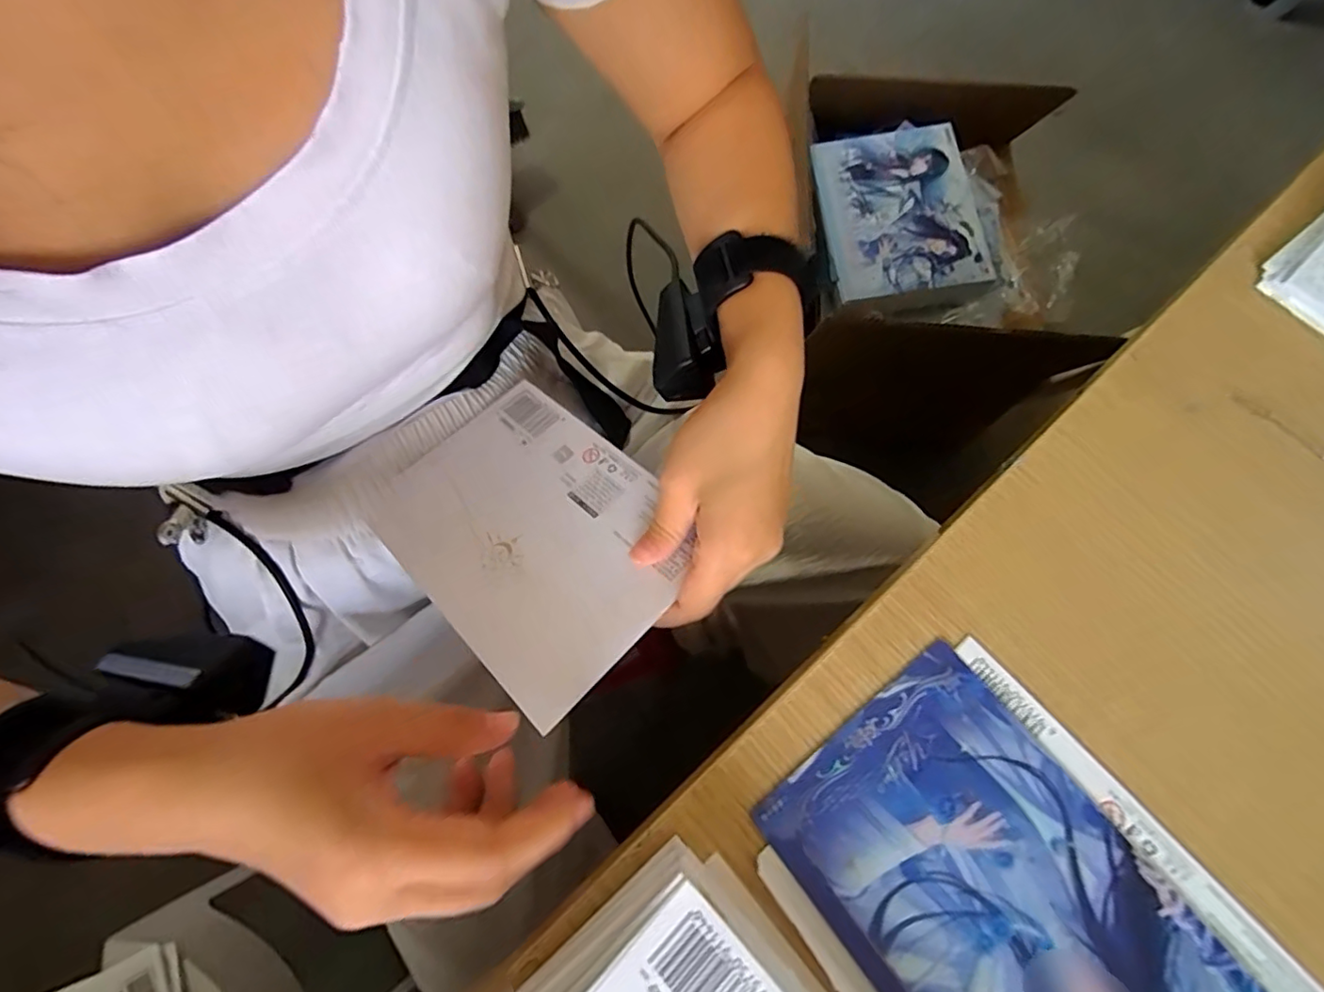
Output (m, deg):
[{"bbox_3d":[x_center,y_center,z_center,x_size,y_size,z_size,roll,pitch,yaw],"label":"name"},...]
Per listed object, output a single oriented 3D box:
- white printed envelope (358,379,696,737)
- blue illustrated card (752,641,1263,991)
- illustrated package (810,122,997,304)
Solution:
[{"bbox_3d":[-0.071,0.014,0.306,0.123,0.005,0.176,-42,61,-17],"label":"white printed envelope"},{"bbox_3d":[0.129,0.156,0.208,0.107,0.004,0.171,-35,74,-13],"label":"blue illustrated card"},{"bbox_3d":[0.309,-0.377,0.750,0.190,0.040,0.248,-6,69,-3],"label":"illustrated package"}]

